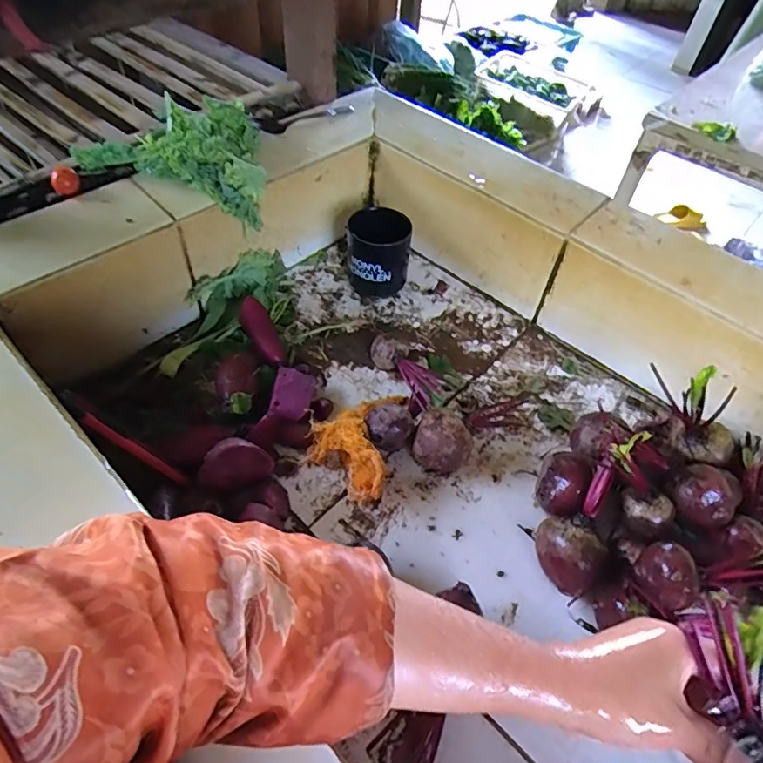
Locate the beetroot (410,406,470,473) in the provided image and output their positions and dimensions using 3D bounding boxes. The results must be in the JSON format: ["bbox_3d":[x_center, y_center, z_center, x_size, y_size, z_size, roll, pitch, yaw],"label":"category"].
[{"bbox_3d":[0.063,0.067,0.527,0.056,0.062,0.053,13,52,6],"label":"beetroot"}]

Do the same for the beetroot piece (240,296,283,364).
[{"bbox_3d":[-0.146,-0.062,0.612,0.034,0.029,0.099,-17,55,-17],"label":"beetroot piece"}]

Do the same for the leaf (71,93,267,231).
[{"bbox_3d":[-0.225,-0.265,0.590,0.197,0.091,0.129,11,52,4],"label":"leaf"}]

